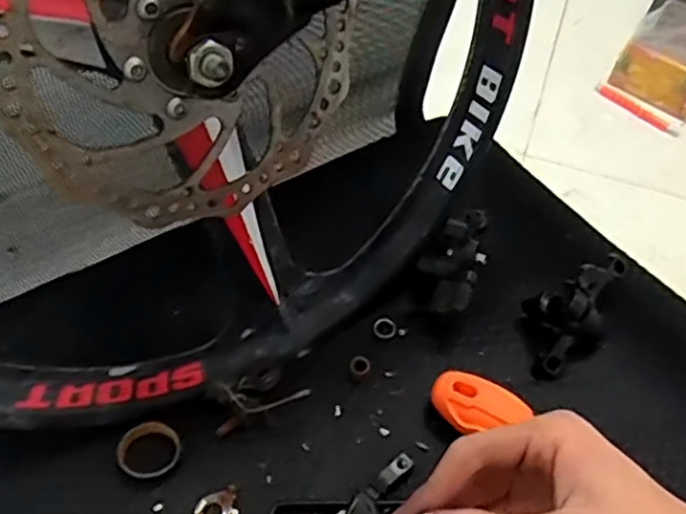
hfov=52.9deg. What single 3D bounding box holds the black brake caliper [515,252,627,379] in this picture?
[{"bbox_3d":[0.140,0.032,0.422,0.048,0.039,0.083,36,59,20],"label":"black brake caliper"}]

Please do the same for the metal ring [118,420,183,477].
[{"bbox_3d":[-0.104,0.103,0.371,0.032,0.009,0.032,2,53,-3],"label":"metal ring"}]

